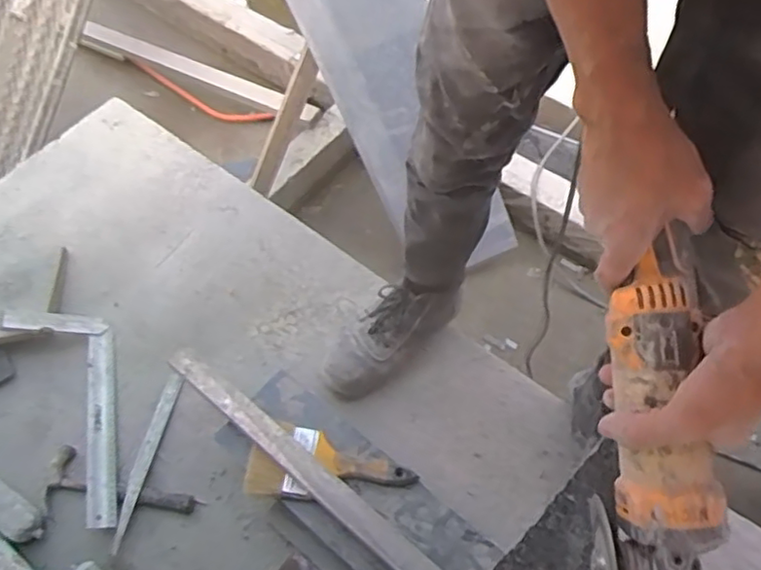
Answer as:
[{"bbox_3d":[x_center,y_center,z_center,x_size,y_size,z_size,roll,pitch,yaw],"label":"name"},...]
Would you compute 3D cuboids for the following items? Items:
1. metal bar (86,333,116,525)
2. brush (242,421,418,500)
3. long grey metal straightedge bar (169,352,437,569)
[{"bbox_3d":[-0.447,0.218,0.999,0.041,0.014,0.319,-10,57,-11],"label":"metal bar"},{"bbox_3d":[-0.069,0.254,0.886,0.233,0.026,0.099,4,61,4],"label":"brush"},{"bbox_3d":[-0.101,0.250,0.850,0.507,0.020,0.039,36,68,20],"label":"long grey metal straightedge bar"}]

